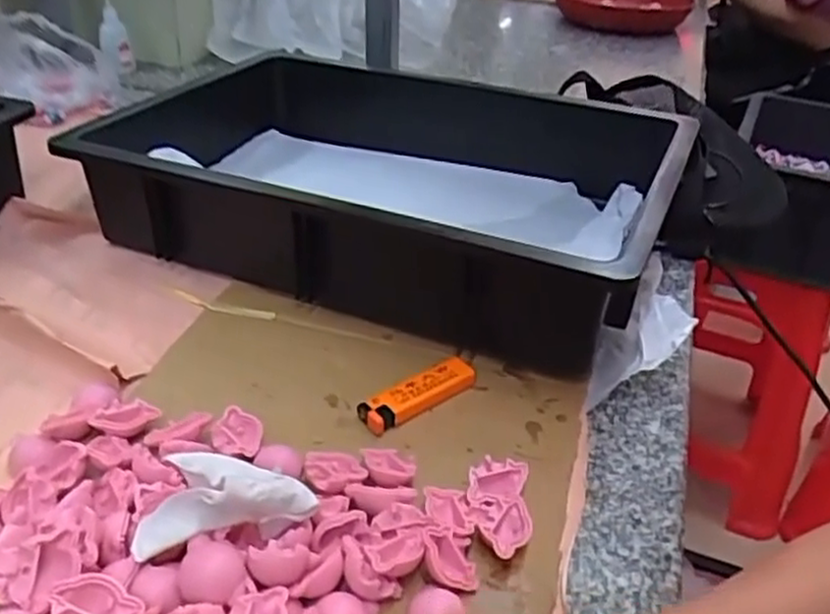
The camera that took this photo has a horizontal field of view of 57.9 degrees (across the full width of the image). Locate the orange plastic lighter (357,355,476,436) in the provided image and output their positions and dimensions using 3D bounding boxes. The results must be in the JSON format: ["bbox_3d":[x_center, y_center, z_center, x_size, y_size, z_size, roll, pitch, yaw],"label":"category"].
[{"bbox_3d":[0.003,0.055,0.473,0.082,0.016,0.022,-20,43,-32],"label":"orange plastic lighter"}]

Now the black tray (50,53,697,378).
[{"bbox_3d":[-0.018,-0.104,0.621,0.409,0.102,0.323,17,36,16],"label":"black tray"}]

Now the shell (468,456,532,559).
[{"bbox_3d":[0.045,0.108,0.400,0.031,0.017,0.058,6,35,0],"label":"shell"}]

